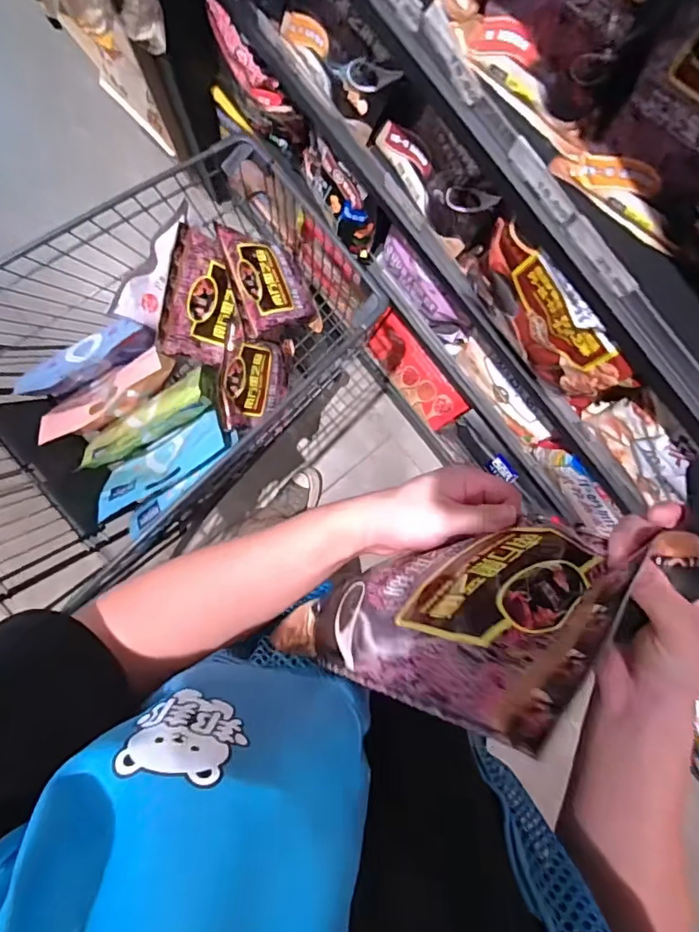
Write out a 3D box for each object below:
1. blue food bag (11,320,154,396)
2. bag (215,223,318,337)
[{"bbox_3d":[-0.452,-0.189,0.917,0.236,0.060,0.084,-27,90,-4],"label":"blue food bag"},{"bbox_3d":[-0.144,-0.339,0.982,0.214,0.052,0.187,-25,99,-45],"label":"bag"}]

